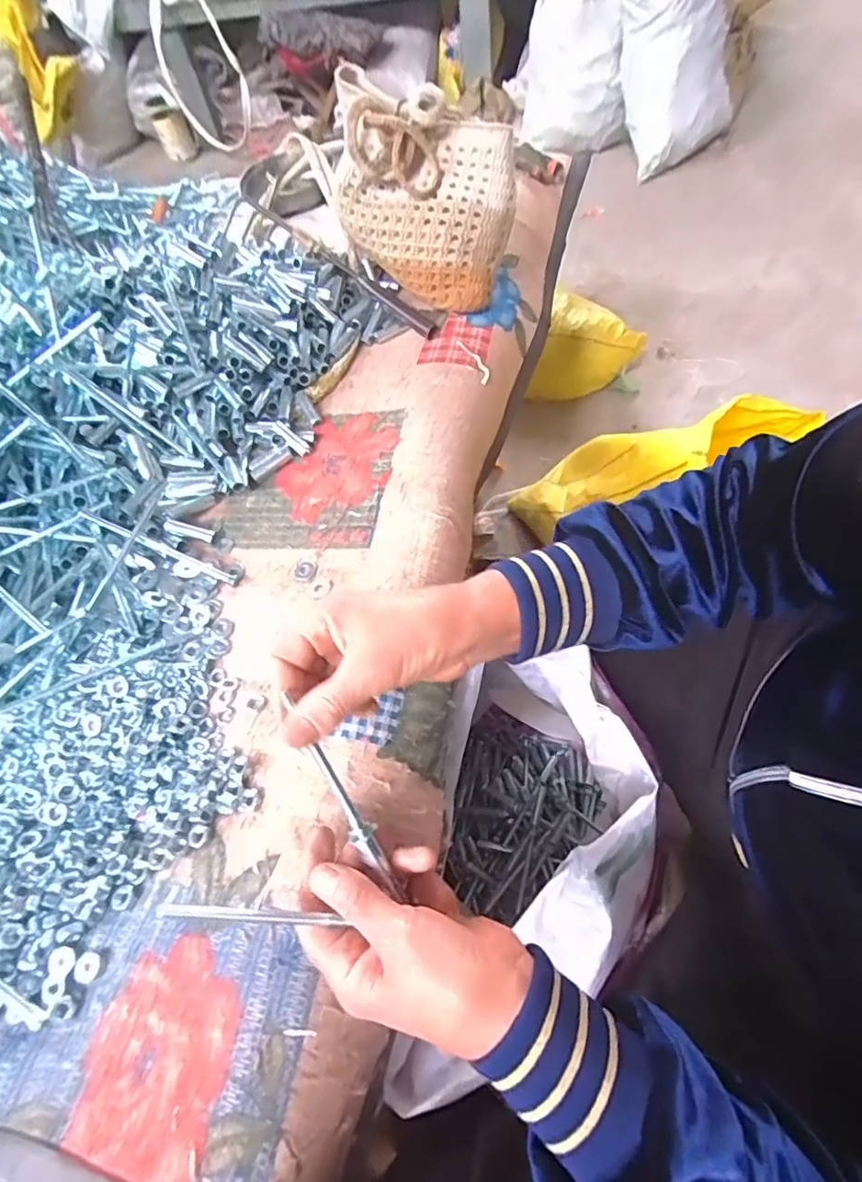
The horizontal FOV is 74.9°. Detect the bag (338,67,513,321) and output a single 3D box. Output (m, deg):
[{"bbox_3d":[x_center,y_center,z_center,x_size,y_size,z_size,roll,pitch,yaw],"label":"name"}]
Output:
[{"bbox_3d":[-0.012,-0.405,0.581,0.188,0.152,0.087,28,64,19],"label":"bag"}]

